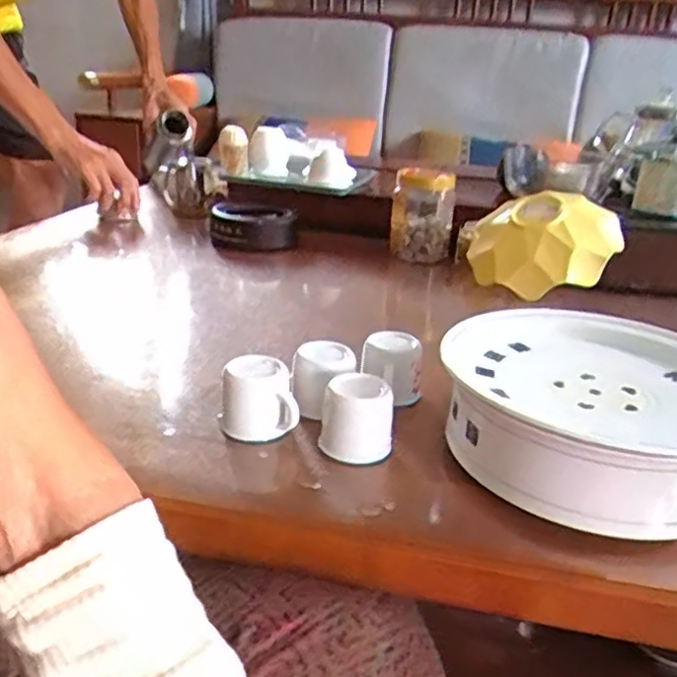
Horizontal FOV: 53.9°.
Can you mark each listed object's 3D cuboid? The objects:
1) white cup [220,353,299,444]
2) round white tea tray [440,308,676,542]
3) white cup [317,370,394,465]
[{"bbox_3d":[-0.063,0.046,0.513,0.056,0.052,0.054,3,23,-1],"label":"white cup"},{"bbox_3d":[0.193,0.049,0.497,0.214,0.067,0.230,3,23,-1],"label":"round white tea tray"},{"bbox_3d":[0.013,0.059,0.494,0.052,0.051,0.047,5,23,4],"label":"white cup"}]

